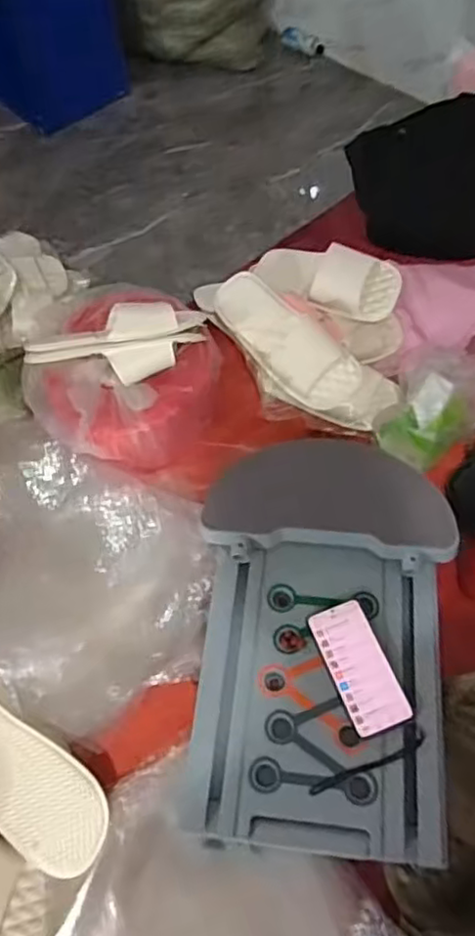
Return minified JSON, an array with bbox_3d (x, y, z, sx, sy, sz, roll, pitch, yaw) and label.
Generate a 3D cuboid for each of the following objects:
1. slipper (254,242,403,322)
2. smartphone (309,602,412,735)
[{"bbox_3d":[0.145,-0.335,1.122,0.268,0.089,0.111,30,65,19],"label":"slipper"},{"bbox_3d":[0.152,0.249,0.817,0.077,0.008,0.162,-20,62,-4],"label":"smartphone"}]

